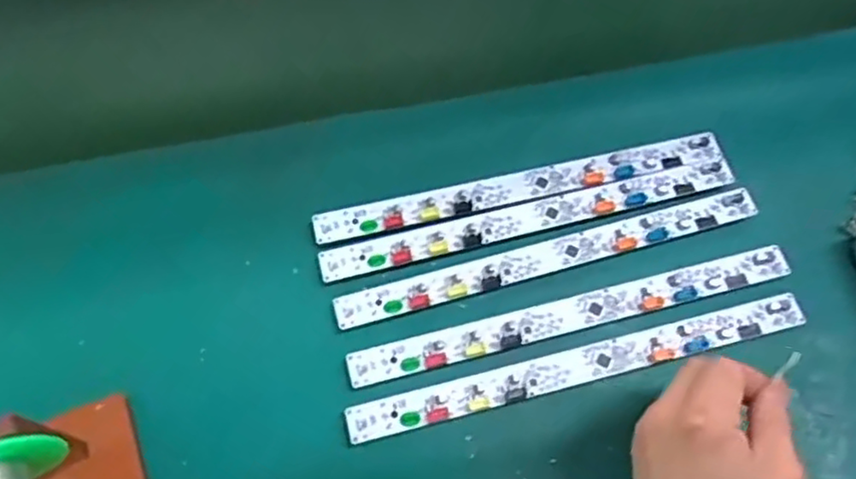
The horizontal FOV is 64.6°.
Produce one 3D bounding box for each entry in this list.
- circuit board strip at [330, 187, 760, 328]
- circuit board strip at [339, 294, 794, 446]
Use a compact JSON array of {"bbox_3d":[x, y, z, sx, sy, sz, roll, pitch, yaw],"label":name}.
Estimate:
[{"bbox_3d":[0.082,0.014,0.450,0.285,0.015,0.021,-14,64,-6],"label":"circuit board strip"},{"bbox_3d":[0.094,0.080,0.419,0.287,0.014,0.022,-14,64,-6],"label":"circuit board strip"}]

